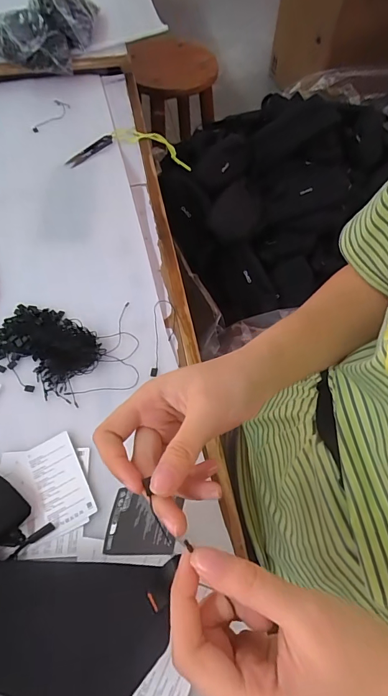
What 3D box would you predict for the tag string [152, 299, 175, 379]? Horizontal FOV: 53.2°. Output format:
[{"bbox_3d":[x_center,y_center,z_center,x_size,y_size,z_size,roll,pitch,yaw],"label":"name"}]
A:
[{"bbox_3d":[-0.037,-0.016,0.468,0.026,0.009,0.105,0,60,-1],"label":"tag string"}]

